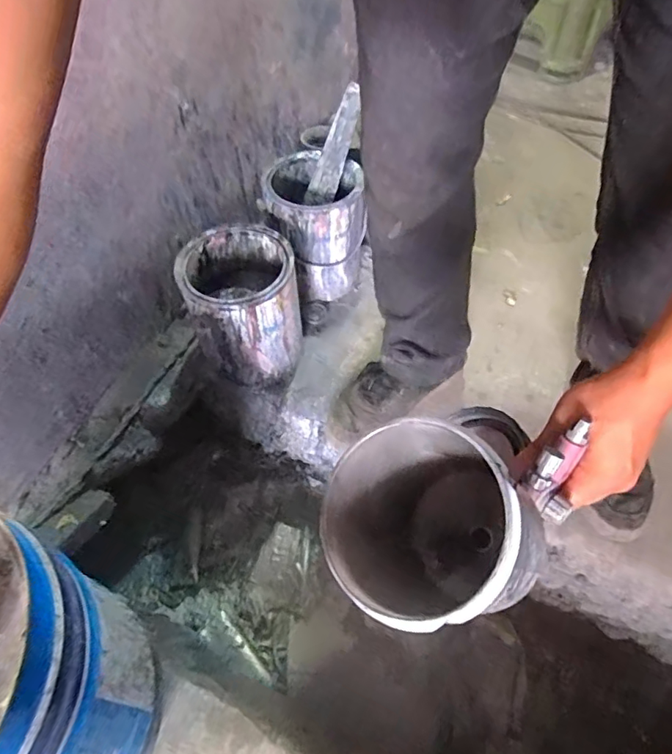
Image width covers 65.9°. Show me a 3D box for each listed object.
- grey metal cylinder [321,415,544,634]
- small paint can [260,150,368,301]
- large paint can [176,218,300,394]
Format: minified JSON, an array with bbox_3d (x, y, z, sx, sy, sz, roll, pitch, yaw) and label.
[{"bbox_3d":[0.056,0.087,0.296,0.095,0.144,0.085,-38,61,6],"label":"grey metal cylinder"},{"bbox_3d":[-0.039,-0.258,0.912,0.161,0.203,0.169,0,55,0],"label":"small paint can"},{"bbox_3d":[-0.141,-0.102,0.804,0.156,0.203,0.170,0,55,0],"label":"large paint can"}]

